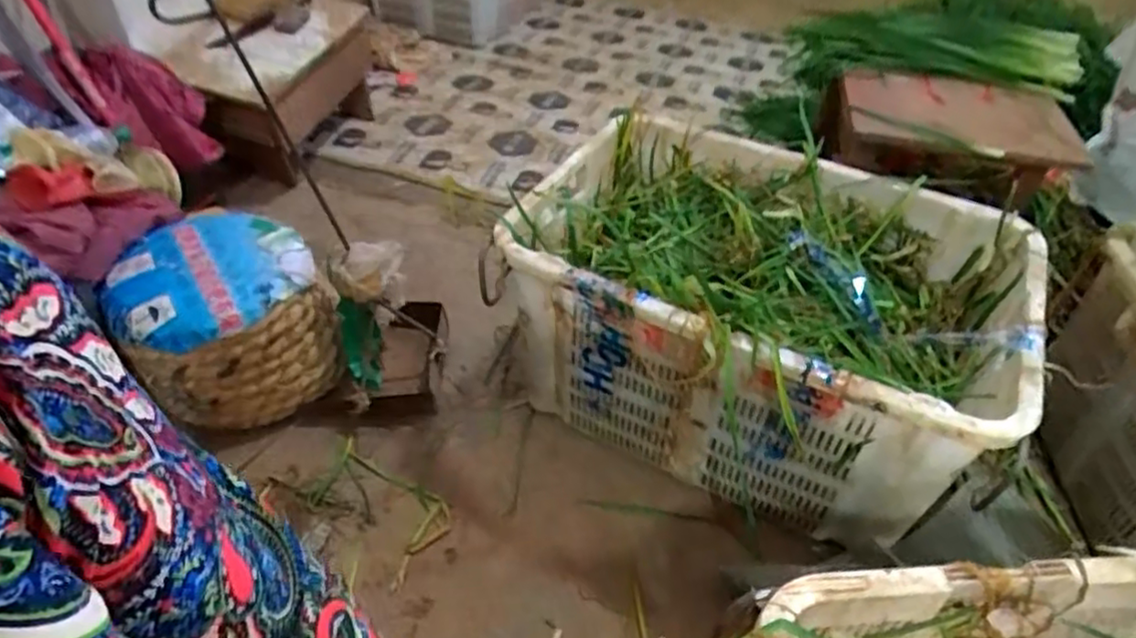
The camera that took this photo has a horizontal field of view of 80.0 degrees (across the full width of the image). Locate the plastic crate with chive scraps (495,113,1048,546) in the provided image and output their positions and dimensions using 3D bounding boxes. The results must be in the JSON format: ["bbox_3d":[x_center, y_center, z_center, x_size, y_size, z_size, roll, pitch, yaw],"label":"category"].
[{"bbox_3d":[0.279,-0.025,1.108,0.736,0.336,0.537,23,46,18],"label":"plastic crate with chive scraps"}]

